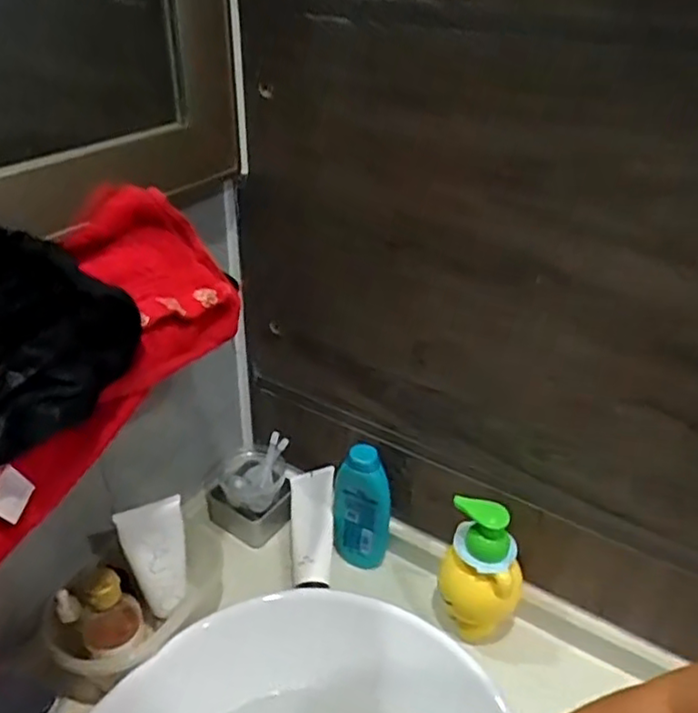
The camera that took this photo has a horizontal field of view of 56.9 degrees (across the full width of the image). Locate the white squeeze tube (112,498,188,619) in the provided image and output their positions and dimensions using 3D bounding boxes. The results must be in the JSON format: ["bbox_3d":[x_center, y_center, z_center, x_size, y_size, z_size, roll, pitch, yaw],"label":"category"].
[{"bbox_3d":[-0.187,0.199,0.633,0.058,0.122,0.033,-14,36,-23],"label":"white squeeze tube"}]

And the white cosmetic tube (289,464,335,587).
[{"bbox_3d":[-0.042,0.199,0.756,0.052,0.042,0.159,-1,33,-4],"label":"white cosmetic tube"}]

